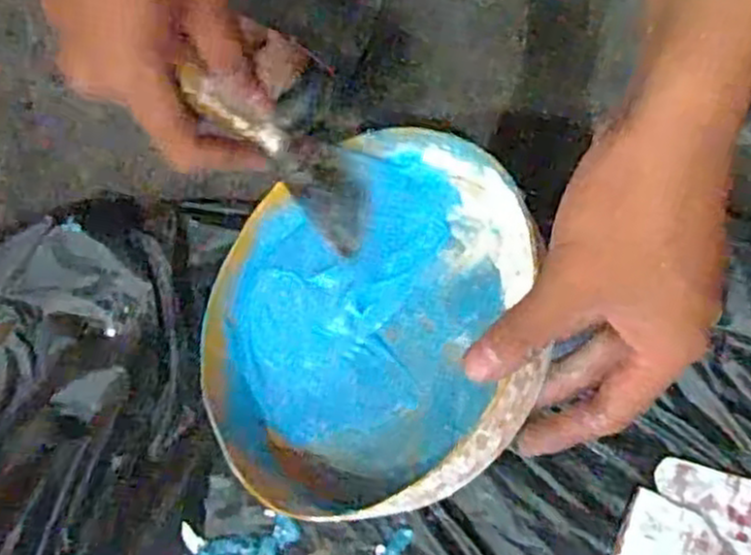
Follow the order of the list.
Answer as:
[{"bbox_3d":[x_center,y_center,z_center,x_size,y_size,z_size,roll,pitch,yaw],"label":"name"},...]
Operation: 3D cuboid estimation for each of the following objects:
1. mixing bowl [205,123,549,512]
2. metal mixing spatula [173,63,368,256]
[{"bbox_3d":[-0.010,0.019,0.399,0.195,0.057,0.202,0,73,23],"label":"mixing bowl"},{"bbox_3d":[-0.047,-0.061,0.389,0.017,0.129,0.042,16,73,51],"label":"metal mixing spatula"}]

